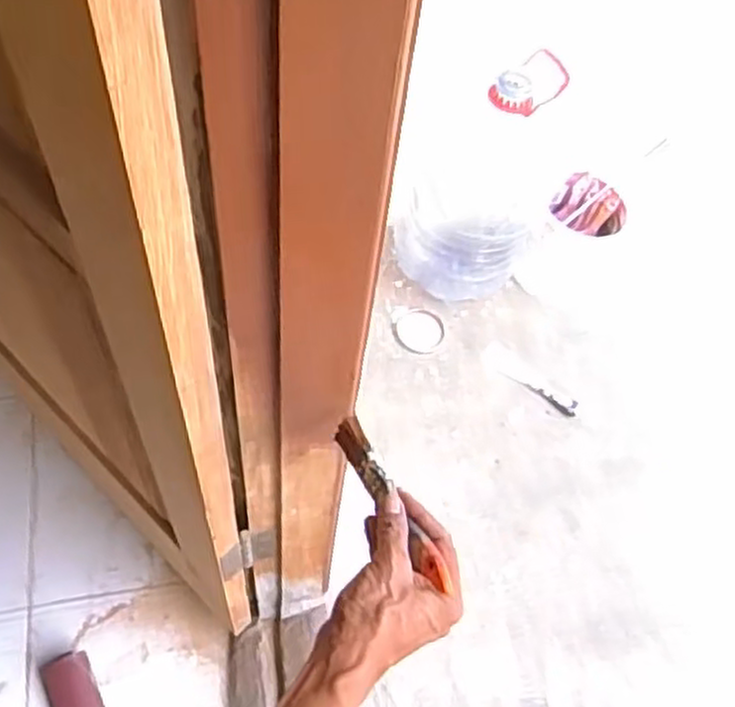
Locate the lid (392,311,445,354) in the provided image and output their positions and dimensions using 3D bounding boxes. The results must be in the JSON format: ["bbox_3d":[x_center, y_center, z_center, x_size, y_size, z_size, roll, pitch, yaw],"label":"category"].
[{"bbox_3d":[0.098,-0.042,1.487,0.094,0.014,0.093,2,59,-4],"label":"lid"}]

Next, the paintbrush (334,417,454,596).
[{"bbox_3d":[0.014,0.108,0.590,0.021,0.016,0.166,-19,44,-16],"label":"paintbrush"}]

